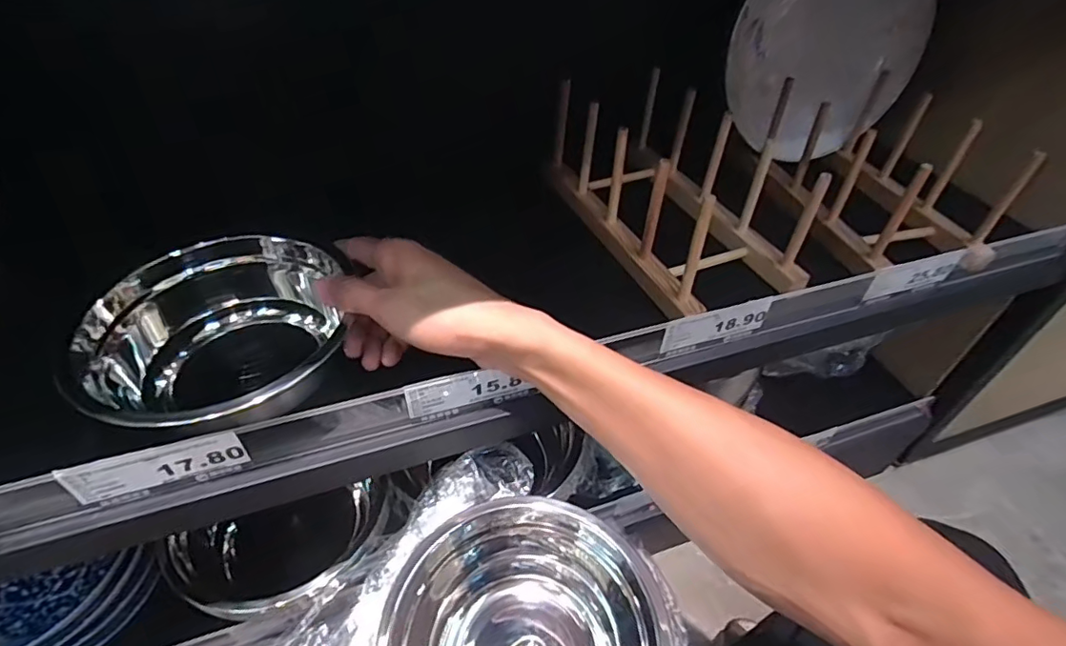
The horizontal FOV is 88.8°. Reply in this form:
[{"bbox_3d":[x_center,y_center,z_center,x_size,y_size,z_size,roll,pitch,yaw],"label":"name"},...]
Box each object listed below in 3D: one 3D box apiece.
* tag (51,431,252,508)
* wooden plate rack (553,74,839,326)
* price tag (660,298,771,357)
[{"bbox_3d":[-0.220,0.085,0.321,0.089,0.034,0.006,-13,47,-16],"label":"tag"},{"bbox_3d":[0.123,-0.127,0.498,0.124,0.095,0.250,-15,48,-17],"label":"wooden plate rack"},{"bbox_3d":[0.140,0.004,0.418,0.089,0.035,0.005,-12,45,-15],"label":"price tag"}]

